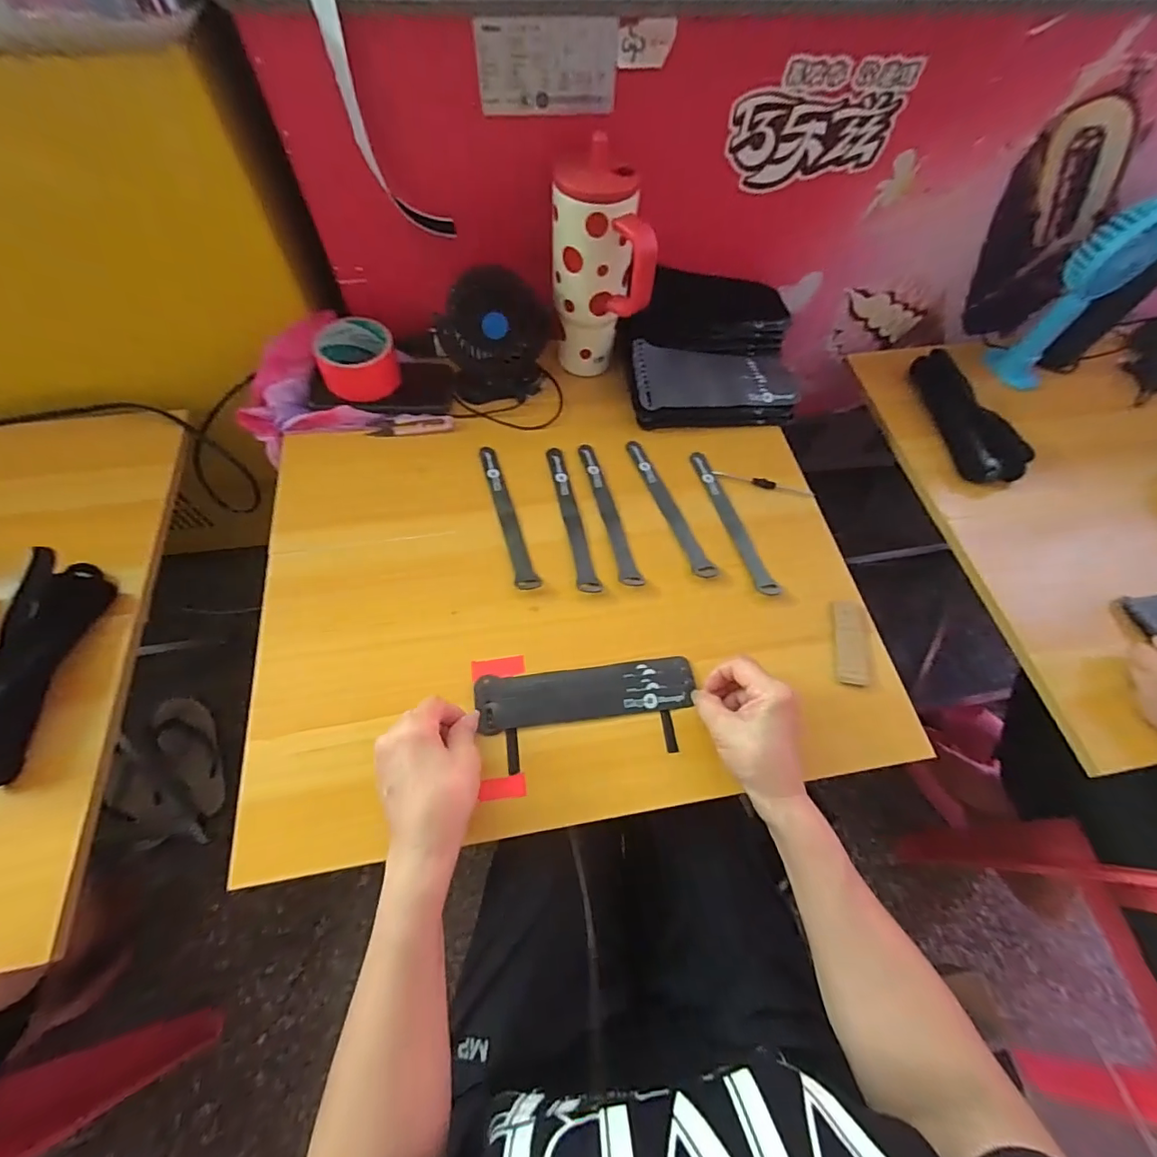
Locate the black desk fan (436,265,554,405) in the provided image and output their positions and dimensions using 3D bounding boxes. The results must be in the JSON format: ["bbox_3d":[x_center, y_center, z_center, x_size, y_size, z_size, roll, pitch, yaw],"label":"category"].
[{"bbox_3d":[-0.097,-0.282,0.588,0.129,0.122,0.070,-8,64,-6],"label":"black desk fan"}]

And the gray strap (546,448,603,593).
[{"bbox_3d":[-0.009,-0.069,0.551,0.021,0.004,0.191,-12,62,-7],"label":"gray strap"}]

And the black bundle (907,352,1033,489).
[{"bbox_3d":[0.503,-0.213,0.663,0.059,0.041,0.204,-13,64,-9],"label":"black bundle"}]

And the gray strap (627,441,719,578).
[{"bbox_3d":[0.098,-0.083,0.556,0.021,0.011,0.191,-20,65,-12],"label":"gray strap"}]

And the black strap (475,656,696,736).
[{"bbox_3d":[0.008,0.104,0.461,0.195,0.014,0.049,-6,68,-6],"label":"black strap"}]

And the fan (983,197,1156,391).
[{"bbox_3d":[0.627,-0.347,0.644,0.065,0.237,0.085,-39,71,-20],"label":"fan"}]

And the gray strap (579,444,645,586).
[{"bbox_3d":[0.031,-0.074,0.553,0.022,0.004,0.188,-14,64,-9],"label":"gray strap"}]

